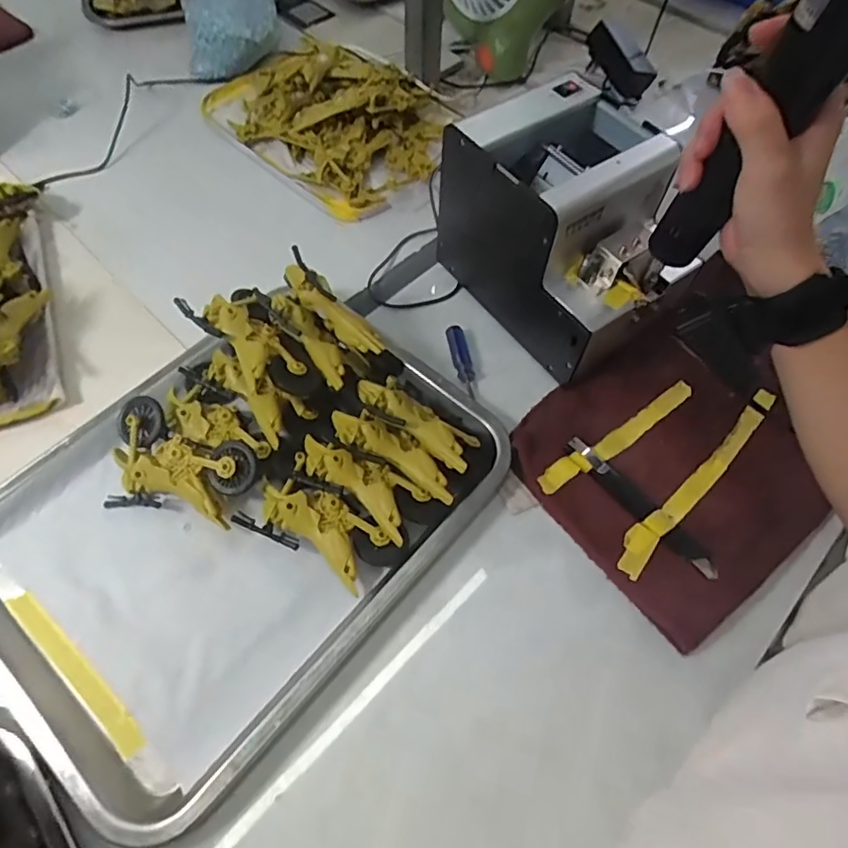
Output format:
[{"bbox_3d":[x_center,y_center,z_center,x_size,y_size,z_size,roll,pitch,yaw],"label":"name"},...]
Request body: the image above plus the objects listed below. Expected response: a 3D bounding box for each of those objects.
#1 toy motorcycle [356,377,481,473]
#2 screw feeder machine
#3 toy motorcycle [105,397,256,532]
[{"bbox_3d":[-0.003,-0.003,0.424,0.104,0.039,0.051,33,65,15],"label":"toy motorcycle"},{"bbox_3d":[0.117,-0.156,0.460,0.128,0.144,0.178,-32,67,-18],"label":"screw feeder machine"},{"bbox_3d":[-0.175,0.029,0.412,0.113,0.039,0.076,12,61,4],"label":"toy motorcycle"}]

